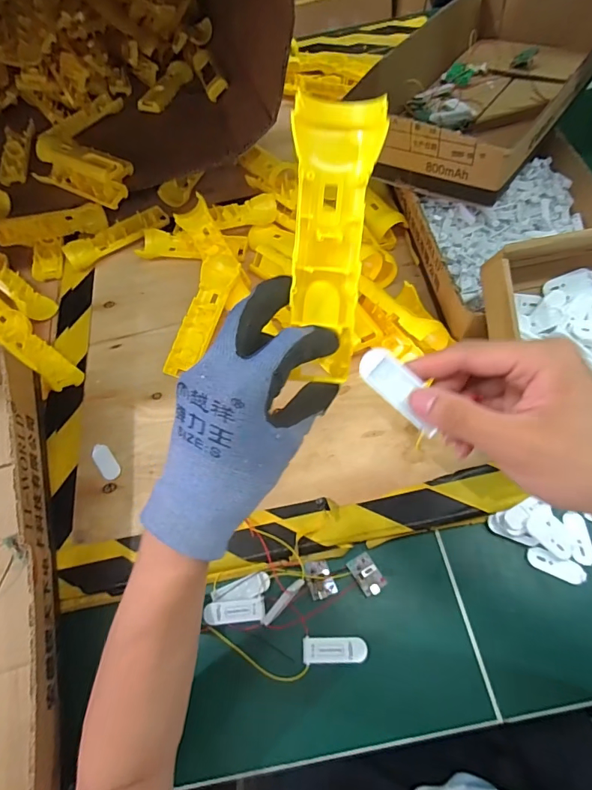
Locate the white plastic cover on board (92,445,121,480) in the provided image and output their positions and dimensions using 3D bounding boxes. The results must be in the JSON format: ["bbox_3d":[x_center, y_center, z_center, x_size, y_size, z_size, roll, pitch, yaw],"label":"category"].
[{"bbox_3d":[-0.219,0.078,0.494,0.020,0.007,0.046,-35,68,-13],"label":"white plastic cover on board"}]

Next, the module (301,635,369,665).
[{"bbox_3d":[0.036,0.234,0.392,0.057,0.006,0.022,0,64,3],"label":"module"}]

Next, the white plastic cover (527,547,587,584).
[{"bbox_3d":[0.247,0.163,0.407,0.049,0.004,0.020,19,81,21],"label":"white plastic cover"}]

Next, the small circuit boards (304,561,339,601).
[{"bbox_3d":[0.024,0.180,0.418,0.026,0.004,0.034,-17,65,-5],"label":"small circuit boards"}]

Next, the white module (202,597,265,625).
[{"bbox_3d":[-0.058,0.207,0.409,0.056,0.004,0.020,-6,64,0],"label":"white module"}]

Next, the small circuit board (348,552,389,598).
[{"bbox_3d":[0.070,0.175,0.417,0.025,0.005,0.037,-29,67,-11],"label":"small circuit board"}]

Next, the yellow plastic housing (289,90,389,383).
[{"bbox_3d":[0.022,-0.086,0.262,0.047,0.159,0.018,4,21,5],"label":"yellow plastic housing"}]

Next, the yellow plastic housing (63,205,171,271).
[{"bbox_3d":[-0.277,-0.247,0.666,0.164,0.022,0.049,-29,63,-9],"label":"yellow plastic housing"}]

